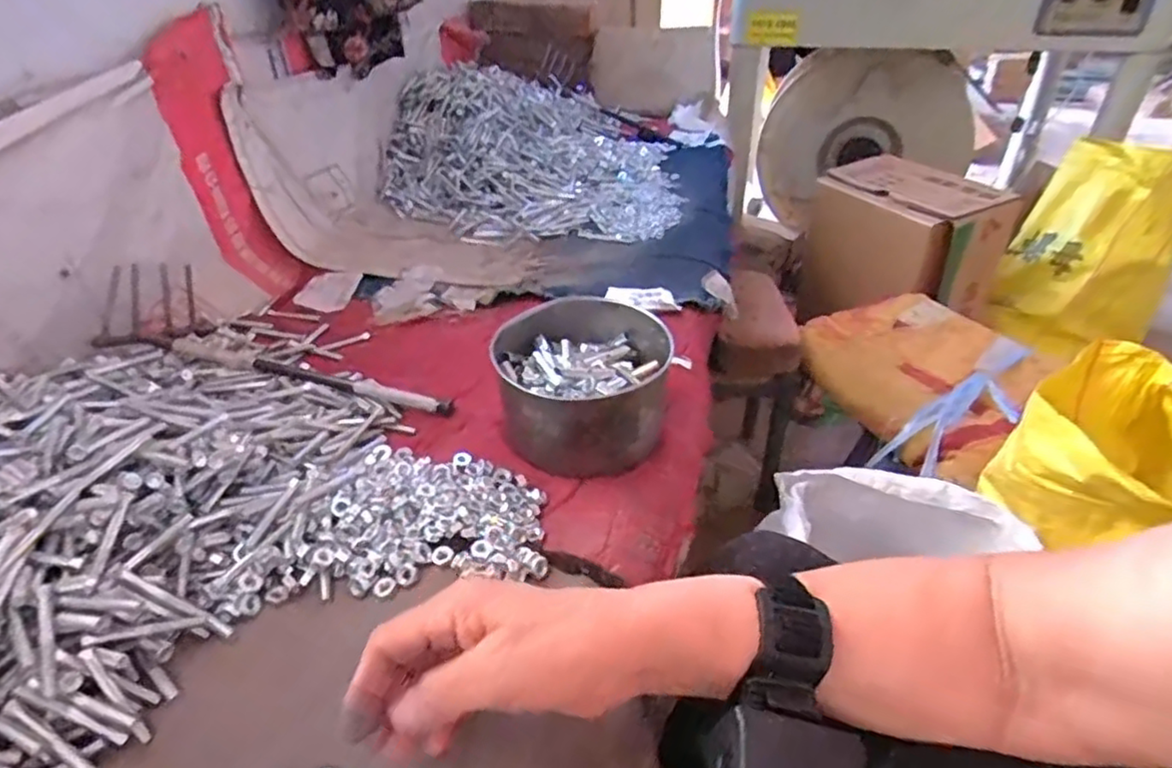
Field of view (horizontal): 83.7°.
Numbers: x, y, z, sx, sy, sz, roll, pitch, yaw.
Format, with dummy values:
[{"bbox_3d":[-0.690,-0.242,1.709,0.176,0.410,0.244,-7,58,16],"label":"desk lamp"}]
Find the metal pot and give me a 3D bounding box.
[{"bbox_3d":[-0.003,0.000,0.530,0.136,0.072,0.142,-1,36,1],"label":"metal pot"}]

